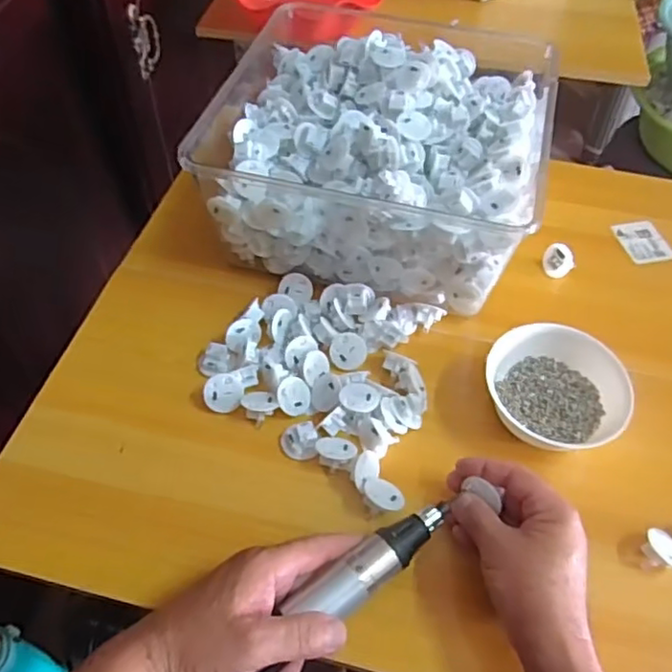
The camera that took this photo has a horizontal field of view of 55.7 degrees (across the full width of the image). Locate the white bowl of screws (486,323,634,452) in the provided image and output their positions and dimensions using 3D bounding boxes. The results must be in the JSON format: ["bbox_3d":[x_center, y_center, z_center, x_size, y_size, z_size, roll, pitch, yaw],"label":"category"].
[{"bbox_3d":[0.183,0.046,0.538,0.106,0.051,0.110,1,53,-1],"label":"white bowl of screws"}]

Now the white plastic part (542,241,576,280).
[{"bbox_3d":[0.233,-0.079,0.663,0.019,0.031,0.034,-4,66,-58],"label":"white plastic part"}]

